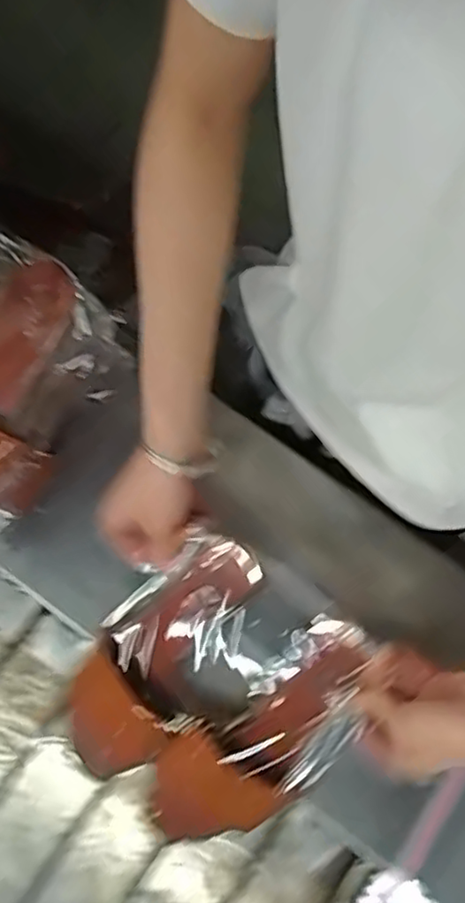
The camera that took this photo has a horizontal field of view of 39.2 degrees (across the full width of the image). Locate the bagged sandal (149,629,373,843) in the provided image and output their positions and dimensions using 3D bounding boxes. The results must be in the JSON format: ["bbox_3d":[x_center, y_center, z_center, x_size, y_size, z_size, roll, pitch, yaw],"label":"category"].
[{"bbox_3d":[0.015,0.224,0.491,0.085,0.049,0.225,46,100,10],"label":"bagged sandal"}]

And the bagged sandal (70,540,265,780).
[{"bbox_3d":[-0.056,0.173,0.503,0.105,0.049,0.228,36,106,8],"label":"bagged sandal"}]

